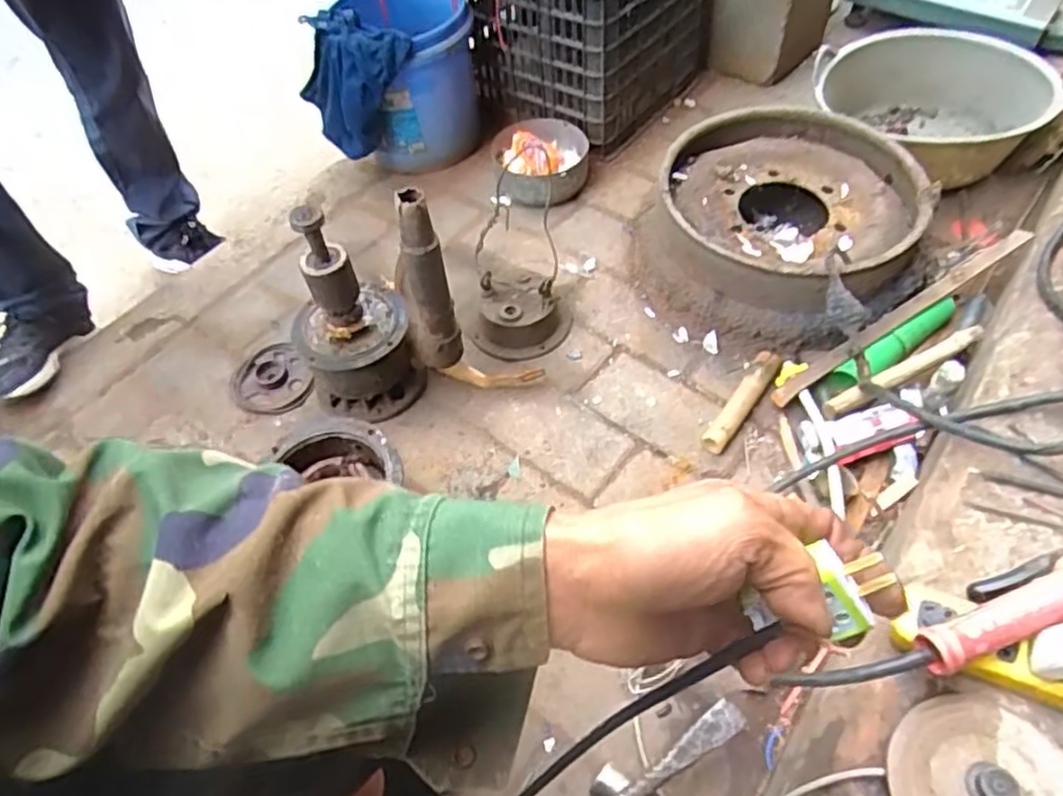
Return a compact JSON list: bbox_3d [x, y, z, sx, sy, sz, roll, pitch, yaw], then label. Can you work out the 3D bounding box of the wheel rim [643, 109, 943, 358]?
[{"bbox_3d":[0.395,-0.264,1.111,0.391,0.174,0.405,-1,53,2],"label":"wheel rim"}]

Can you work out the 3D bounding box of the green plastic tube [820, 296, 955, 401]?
[{"bbox_3d":[0.513,-0.073,0.993,0.241,0.047,0.035,-28,57,-17],"label":"green plastic tube"}]

